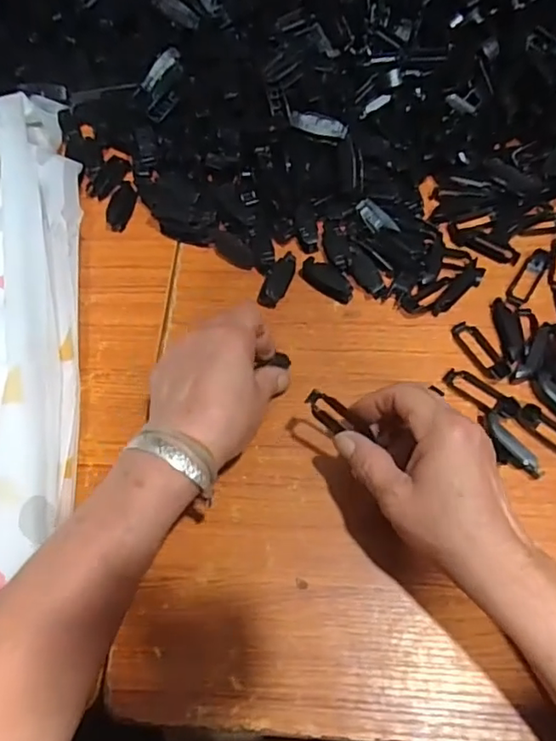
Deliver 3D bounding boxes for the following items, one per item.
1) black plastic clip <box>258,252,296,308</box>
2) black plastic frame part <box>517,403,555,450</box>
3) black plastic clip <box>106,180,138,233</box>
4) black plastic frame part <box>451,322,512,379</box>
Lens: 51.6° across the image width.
[{"bbox_3d":[0.000,-0.077,0.485,0.020,0.013,0.049,18,66,12],"label":"black plastic clip"},{"bbox_3d":[0.201,0.046,0.416,0.058,0.006,0.019,40,72,20],"label":"black plastic frame part"},{"bbox_3d":[-0.145,-0.155,0.534,0.021,0.011,0.054,10,65,8],"label":"black plastic clip"},{"bbox_3d":[0.158,-0.016,0.451,0.018,0.006,0.056,-27,65,-10],"label":"black plastic frame part"}]

